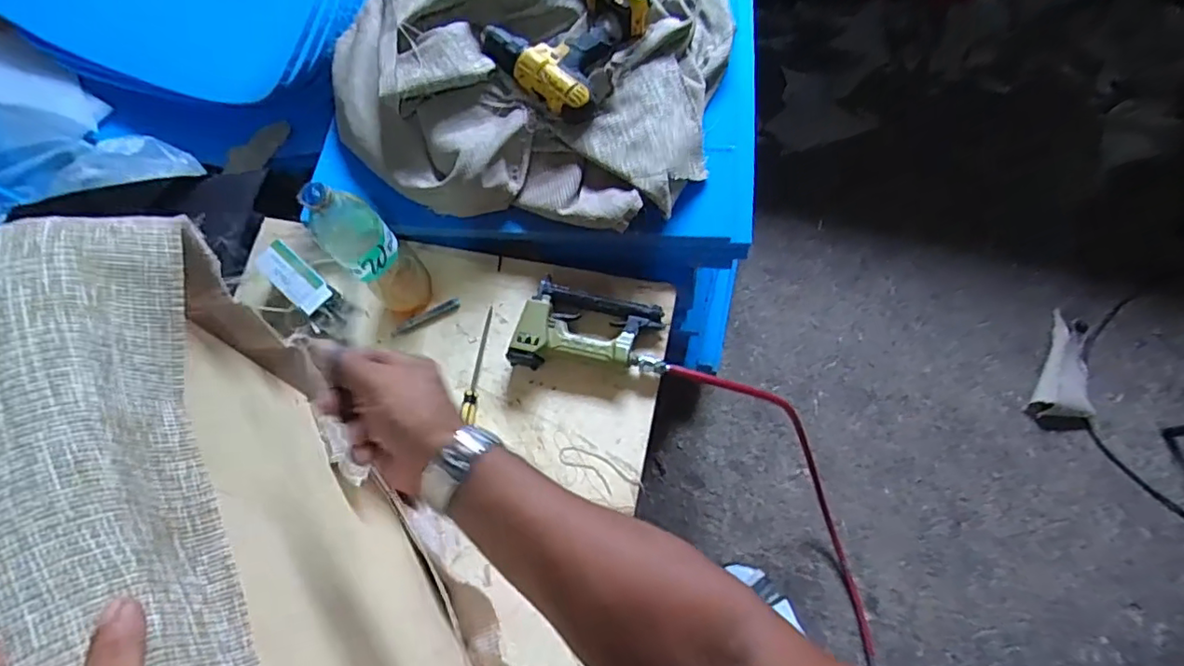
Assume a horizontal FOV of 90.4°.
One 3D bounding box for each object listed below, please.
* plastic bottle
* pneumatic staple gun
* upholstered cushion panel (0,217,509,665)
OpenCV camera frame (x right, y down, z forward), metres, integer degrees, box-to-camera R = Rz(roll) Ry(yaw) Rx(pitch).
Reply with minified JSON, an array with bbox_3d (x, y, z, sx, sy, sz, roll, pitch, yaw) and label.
[{"bbox_3d":[-0.285,-0.104,0.770,0.086,0.252,0.073,-37,74,-11],"label":"plastic bottle"},{"bbox_3d":[-0.003,-0.008,0.841,0.212,0.036,0.127,6,71,4],"label":"pneumatic staple gun"},{"bbox_3d":[-0.202,0.208,0.449,0.140,0.522,0.458,-30,73,-9],"label":"upholstered cushion panel"}]

